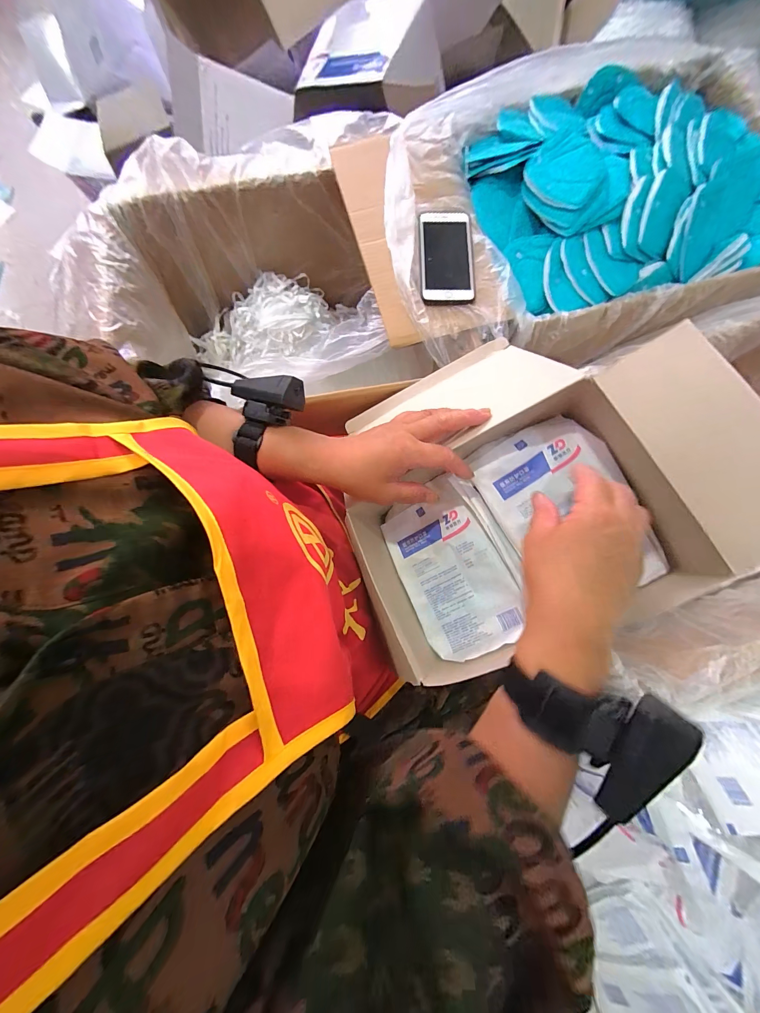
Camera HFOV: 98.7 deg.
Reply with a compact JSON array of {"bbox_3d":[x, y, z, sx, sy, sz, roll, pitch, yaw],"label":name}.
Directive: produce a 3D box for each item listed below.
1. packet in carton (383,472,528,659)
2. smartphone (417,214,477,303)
[{"bbox_3d":[0.078,0.075,0.381,0.113,0.020,0.179,-32,74,18],"label":"packet in carton"},{"bbox_3d":[0.103,-0.378,0.499,0.082,0.014,0.158,0,80,1],"label":"smartphone"}]

